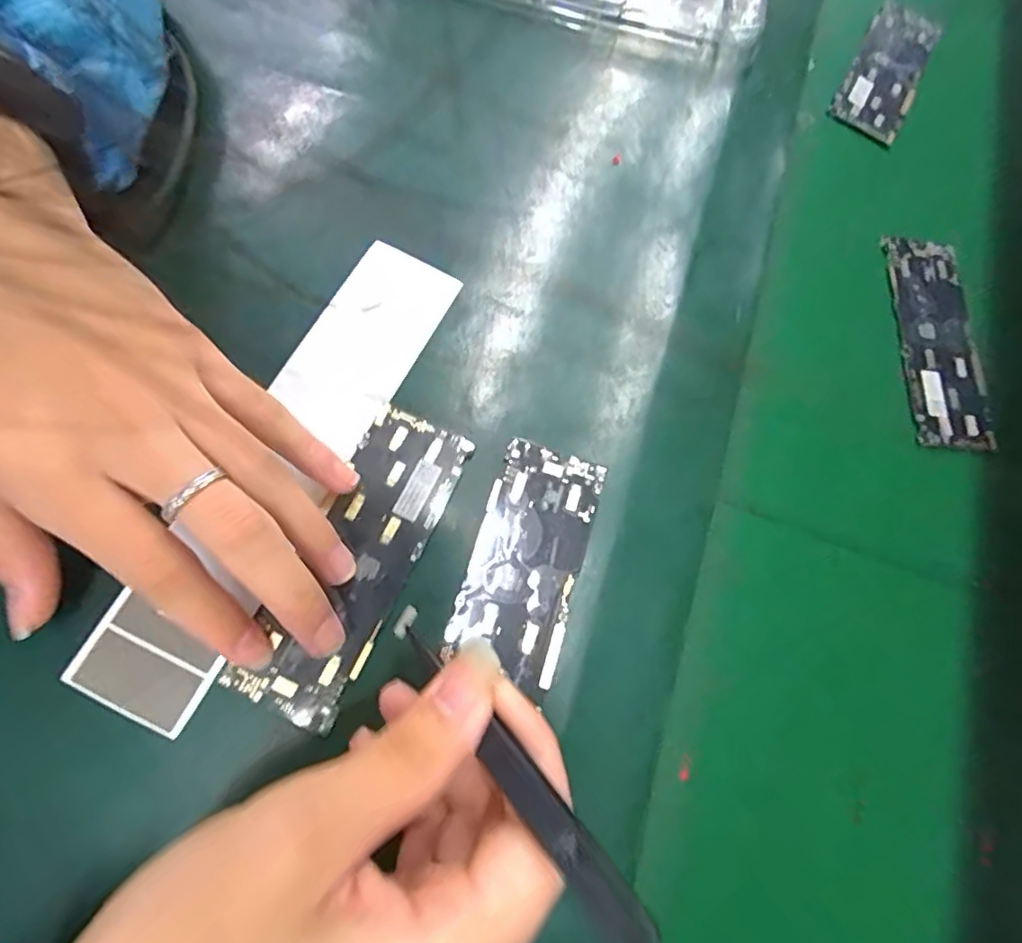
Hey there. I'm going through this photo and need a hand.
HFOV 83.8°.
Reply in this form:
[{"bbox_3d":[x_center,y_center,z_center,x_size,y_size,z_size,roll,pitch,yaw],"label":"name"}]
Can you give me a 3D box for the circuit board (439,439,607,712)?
[{"bbox_3d":[0.007,0.035,0.235,0.044,0.004,0.094,17,71,1],"label":"circuit board"}]

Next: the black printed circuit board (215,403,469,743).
[{"bbox_3d":[-0.061,0.033,0.227,0.043,0.004,0.125,27,70,-1],"label":"black printed circuit board"}]

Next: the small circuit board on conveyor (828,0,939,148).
[{"bbox_3d":[0.247,-0.264,0.375,0.044,0.007,0.135,31,69,1],"label":"small circuit board on conveyor"}]

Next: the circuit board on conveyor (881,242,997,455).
[{"bbox_3d":[0.231,-0.072,0.308,0.041,0.012,0.124,5,75,1],"label":"circuit board on conveyor"}]

